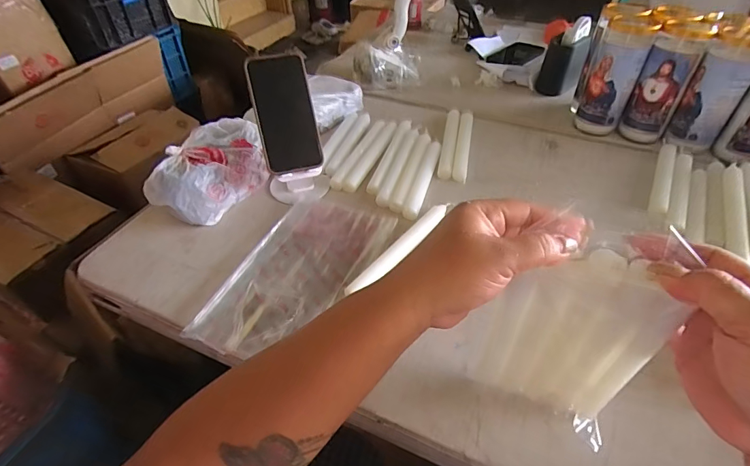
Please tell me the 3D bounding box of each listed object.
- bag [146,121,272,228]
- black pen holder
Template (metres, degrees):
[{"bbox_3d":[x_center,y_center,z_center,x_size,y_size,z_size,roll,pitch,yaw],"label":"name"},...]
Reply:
[{"bbox_3d":[-0.243,-0.090,0.599,0.104,0.077,0.170,21,50,22],"label":"bag"},{"bbox_3d":[0.386,-0.344,0.834,0.081,0.093,0.062,17,48,19],"label":"black pen holder"}]

